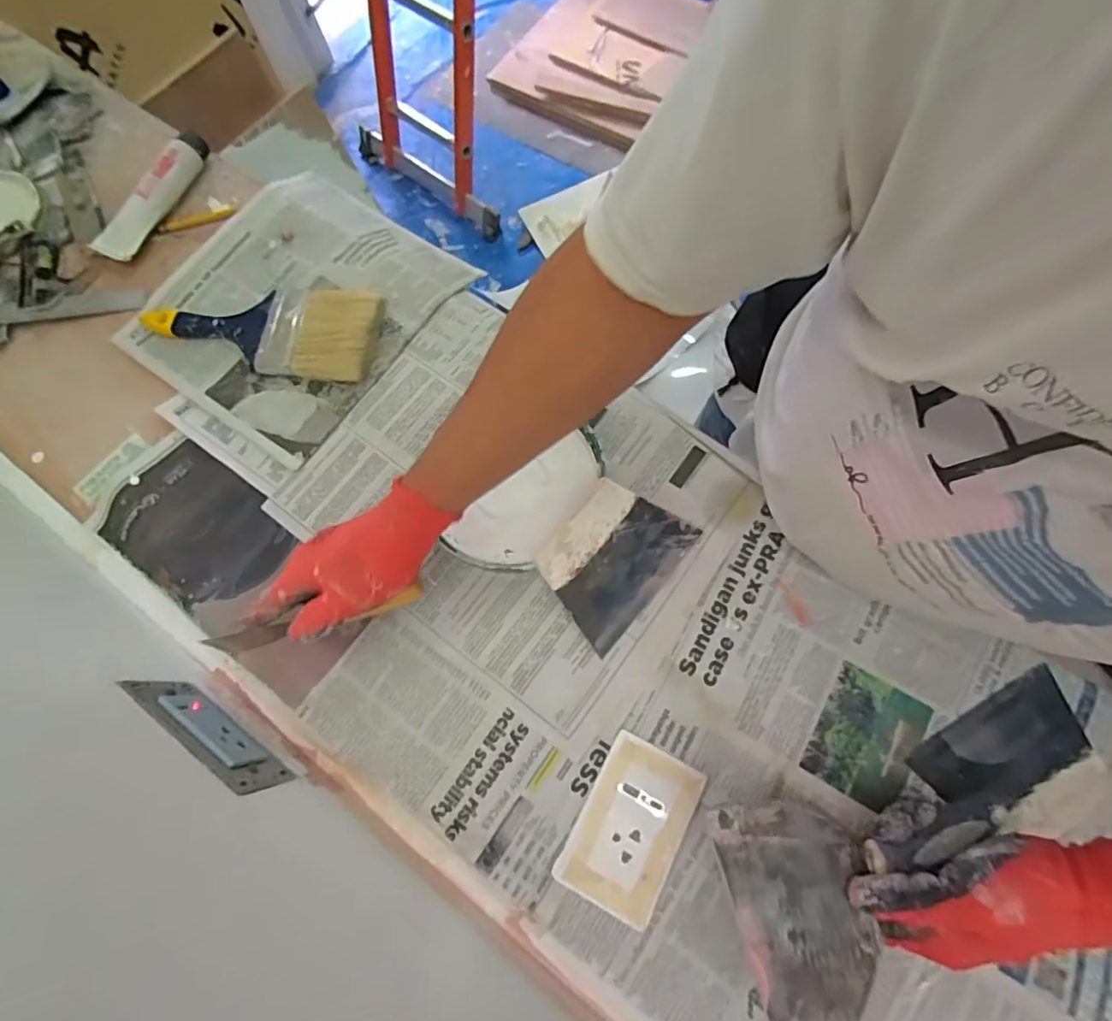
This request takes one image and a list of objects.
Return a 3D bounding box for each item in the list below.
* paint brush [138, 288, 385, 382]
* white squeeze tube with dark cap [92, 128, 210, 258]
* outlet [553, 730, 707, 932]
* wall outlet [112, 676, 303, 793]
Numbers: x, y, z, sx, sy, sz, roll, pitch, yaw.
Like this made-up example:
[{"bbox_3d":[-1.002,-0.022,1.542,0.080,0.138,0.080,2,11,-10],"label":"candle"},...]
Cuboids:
[{"bbox_3d":[-0.306,-0.192,0.581,0.245,0.023,0.104,7,73,5],"label":"paint brush"},{"bbox_3d":[-0.460,-0.363,0.638,0.040,0.031,0.172,24,75,10],"label":"white squeeze tube with dark cap"},{"bbox_3d":[0.057,0.243,0.432,0.077,0.009,0.119,26,75,10],"label":"outlet"},{"bbox_3d":[-0.240,0.153,0.390,0.114,0.061,0.012,34,76,12],"label":"wall outlet"}]

